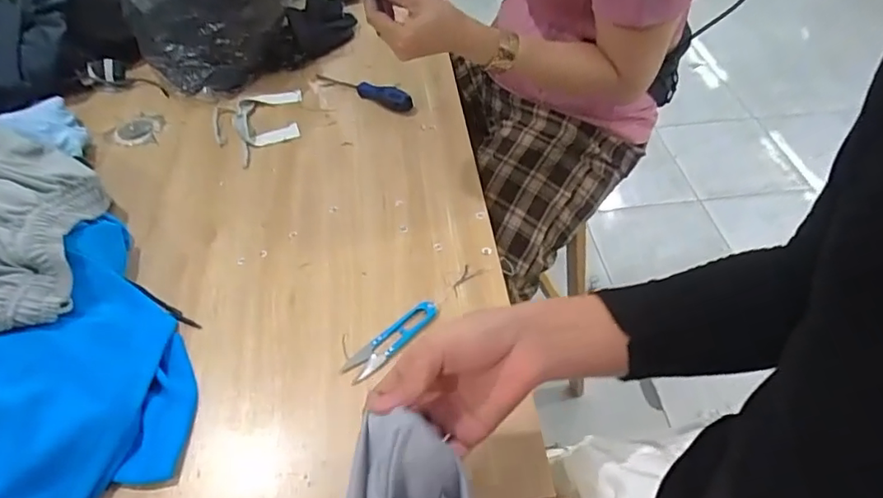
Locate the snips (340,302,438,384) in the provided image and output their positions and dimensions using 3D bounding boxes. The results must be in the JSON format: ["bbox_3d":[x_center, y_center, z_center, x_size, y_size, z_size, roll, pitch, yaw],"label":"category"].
[{"bbox_3d":[-0.051,0.096,0.584,0.119,0.011,0.028,-35,58,-27],"label":"snips"}]

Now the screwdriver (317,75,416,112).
[{"bbox_3d":[-0.121,-0.260,0.873,0.181,0.031,0.029,30,55,23],"label":"screwdriver"}]

